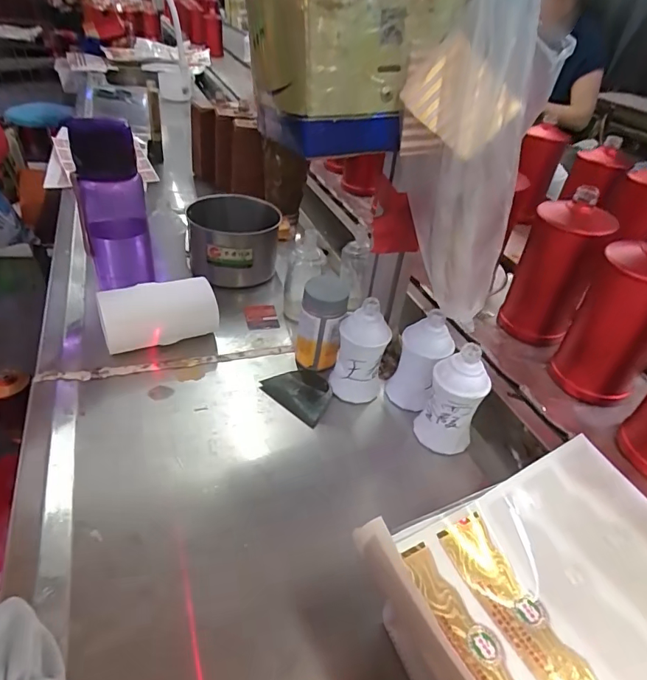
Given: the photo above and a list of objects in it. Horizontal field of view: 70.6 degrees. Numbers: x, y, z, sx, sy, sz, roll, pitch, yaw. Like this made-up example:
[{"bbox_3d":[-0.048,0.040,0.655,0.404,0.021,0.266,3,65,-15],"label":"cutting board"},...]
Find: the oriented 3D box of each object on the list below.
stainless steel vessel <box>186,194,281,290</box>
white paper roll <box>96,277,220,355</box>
[{"bbox_3d":[-0.135,-0.150,0.701,0.134,0.096,0.131,-1,39,-5],"label":"stainless steel vessel"},{"bbox_3d":[-0.199,-0.025,0.557,0.137,0.066,0.064,-17,43,-24],"label":"white paper roll"}]

